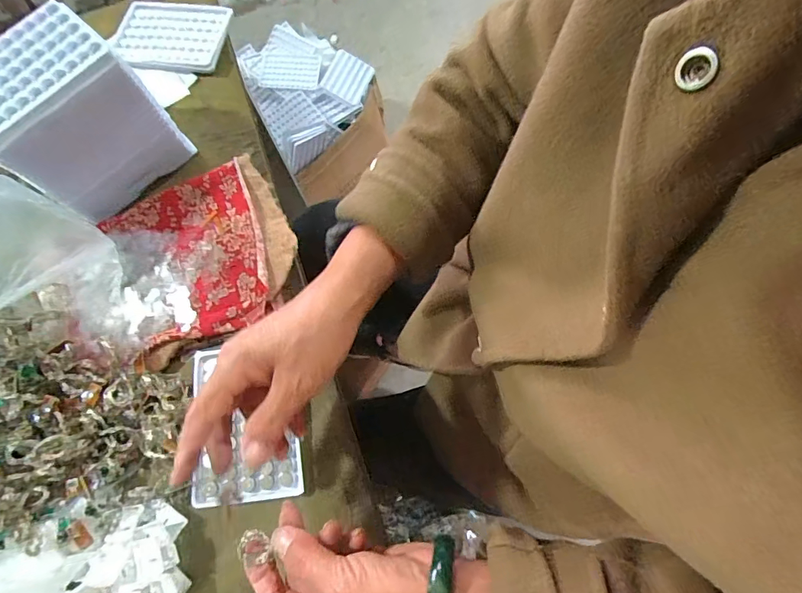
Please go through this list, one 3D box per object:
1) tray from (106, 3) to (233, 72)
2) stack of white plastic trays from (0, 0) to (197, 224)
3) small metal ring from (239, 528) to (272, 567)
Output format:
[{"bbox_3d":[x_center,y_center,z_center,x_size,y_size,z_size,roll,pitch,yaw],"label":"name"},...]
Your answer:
[{"bbox_3d":[-0.274,-0.303,0.501,0.135,0.017,0.089,6,72,4],"label":"tray"},{"bbox_3d":[-0.296,-0.159,0.390,0.084,0.120,0.123,41,78,14],"label":"stack of white plastic trays"},{"bbox_3d":[-0.096,0.165,0.280,0.021,0.006,0.020,-8,72,0],"label":"small metal ring"}]

